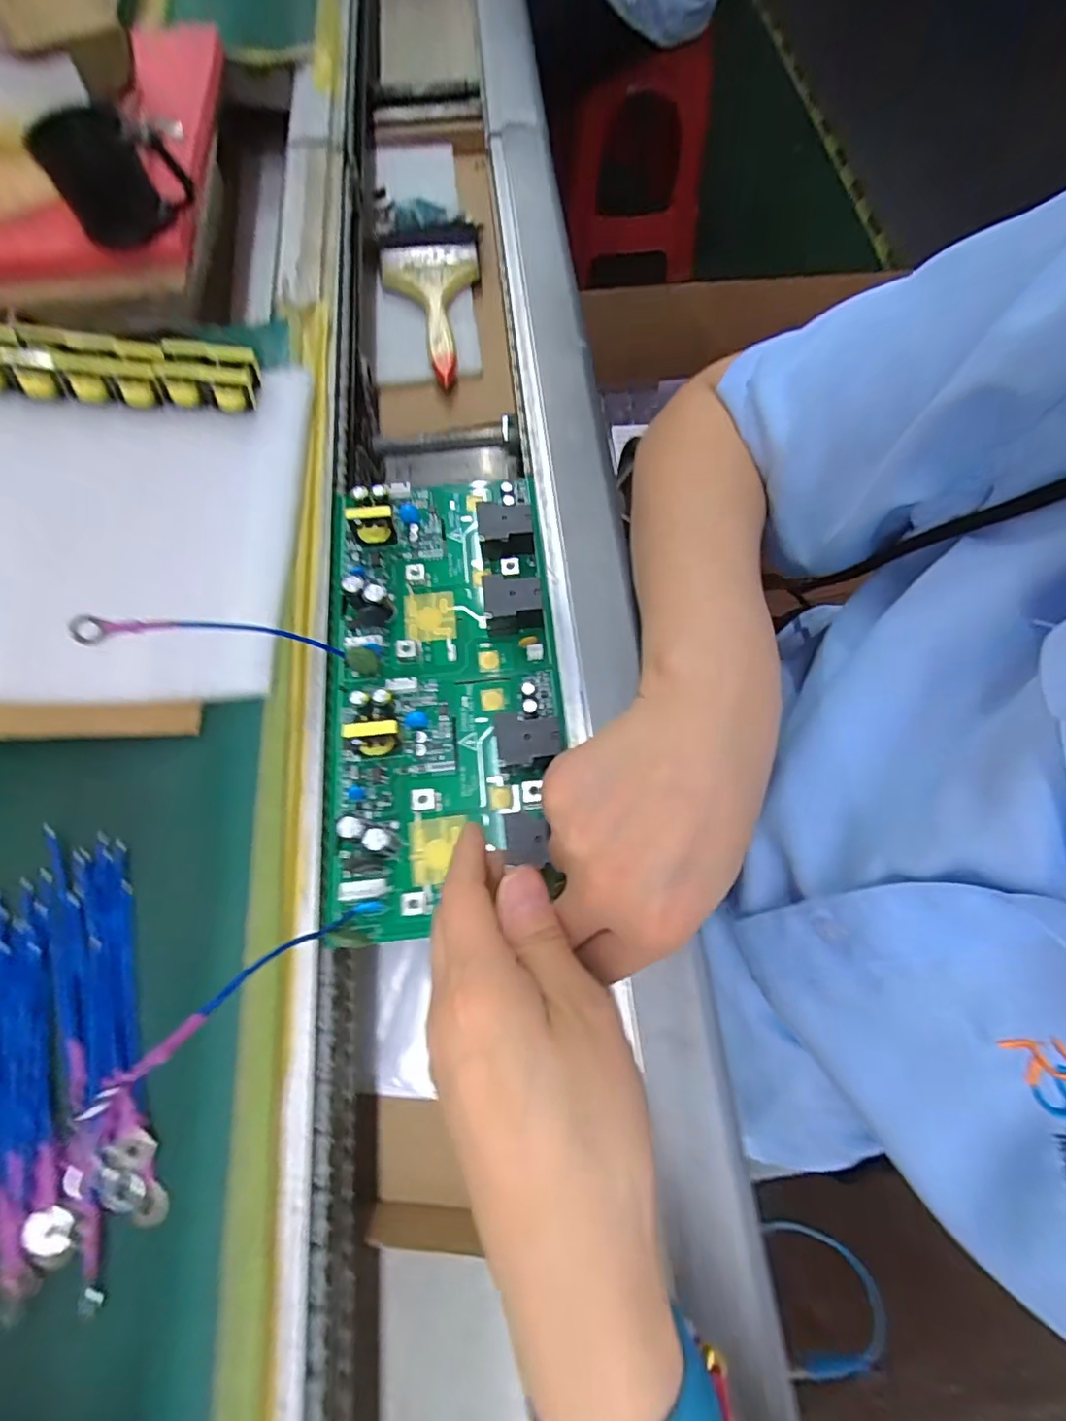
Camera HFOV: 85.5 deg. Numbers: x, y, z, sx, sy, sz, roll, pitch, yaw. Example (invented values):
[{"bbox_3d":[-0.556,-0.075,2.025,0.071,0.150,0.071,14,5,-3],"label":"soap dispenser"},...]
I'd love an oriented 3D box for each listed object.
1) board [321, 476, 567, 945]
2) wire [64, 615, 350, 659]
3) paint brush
[{"bbox_3d":[-0.052,-0.020,0.304,0.125,0.027,0.257,0,69,-1],"label":"board"},{"bbox_3d":[-0.138,-0.034,0.263,0.114,0.013,0.009,0,63,-44],"label":"wire"},{"bbox_3d":[-0.100,-0.384,0.532,0.092,0.023,0.200,0,69,0],"label":"paint brush"}]

